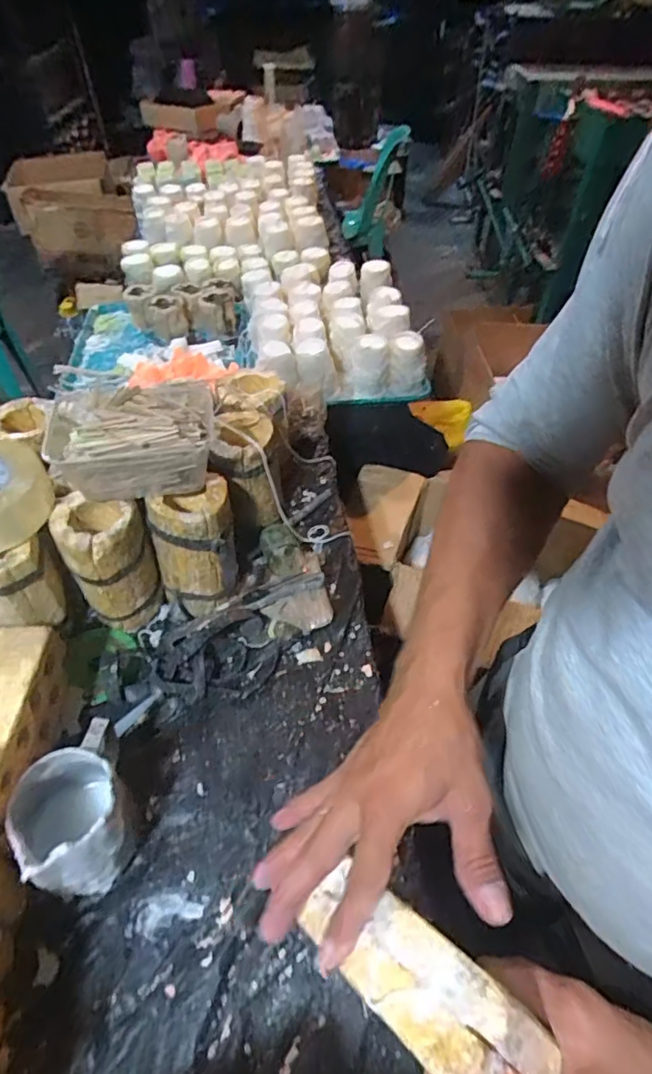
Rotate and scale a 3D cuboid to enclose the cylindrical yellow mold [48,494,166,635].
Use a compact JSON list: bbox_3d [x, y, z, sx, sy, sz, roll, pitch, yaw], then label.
[{"bbox_3d":[-0.249,0.029,0.655,0.086,0.151,0.084,0,48,0],"label":"cylindrical yellow mold"}]

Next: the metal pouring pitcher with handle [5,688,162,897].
[{"bbox_3d":[-0.219,0.242,0.501,0.092,0.091,0.109,-28,54,-23],"label":"metal pouring pitcher with handle"}]

